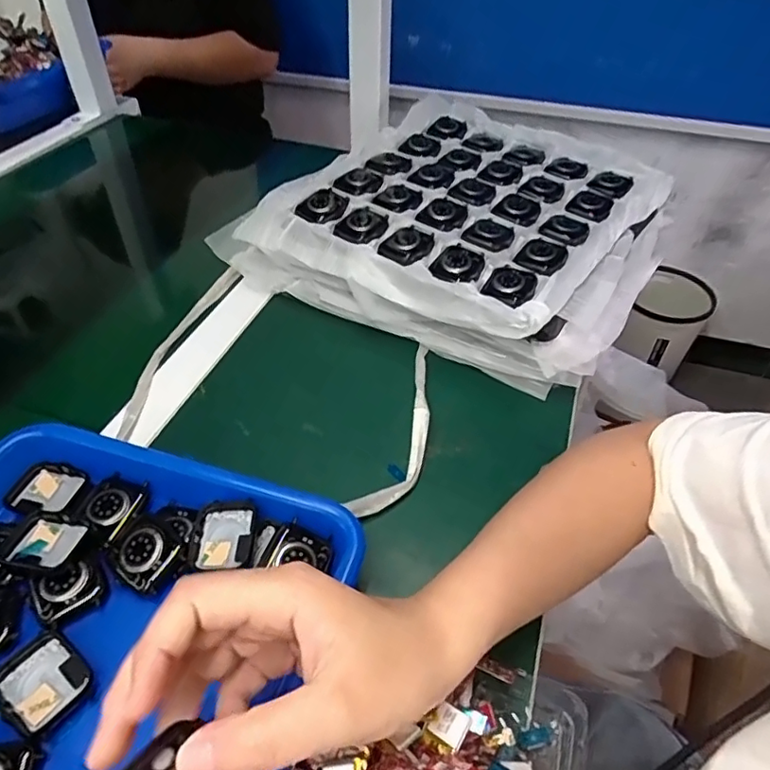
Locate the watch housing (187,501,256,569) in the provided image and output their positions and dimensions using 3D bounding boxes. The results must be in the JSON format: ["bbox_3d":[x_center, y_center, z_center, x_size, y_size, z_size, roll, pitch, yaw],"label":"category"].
[{"bbox_3d":[-0.094,0.087,0.336,0.035,0.009,0.038,-1,45,-3],"label":"watch housing"}]

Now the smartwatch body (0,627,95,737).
[{"bbox_3d":[-0.170,0.147,0.284,0.040,0.008,0.037,28,50,24],"label":"smartwatch body"}]

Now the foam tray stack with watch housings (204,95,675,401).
[{"bbox_3d":[0.058,-0.157,0.547,0.361,0.091,0.266,22,48,20],"label":"foam tray stack with watch housings"}]

